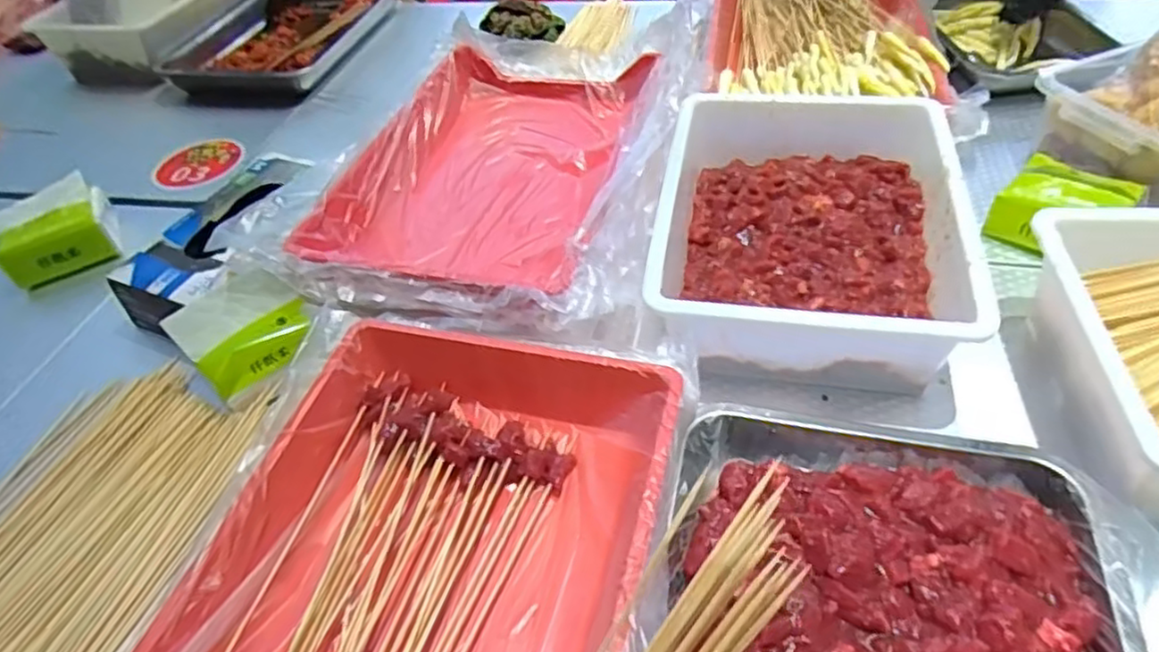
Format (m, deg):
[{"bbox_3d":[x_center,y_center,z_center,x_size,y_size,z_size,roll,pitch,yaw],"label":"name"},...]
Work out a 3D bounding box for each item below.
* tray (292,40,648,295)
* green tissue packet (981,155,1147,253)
[{"bbox_3d":[-0.079,-0.162,0.697,0.244,0.056,0.380,7,47,15],"label":"tray"},{"bbox_3d":[0.440,-0.109,0.631,0.097,0.047,0.109,32,57,33],"label":"green tissue packet"}]

